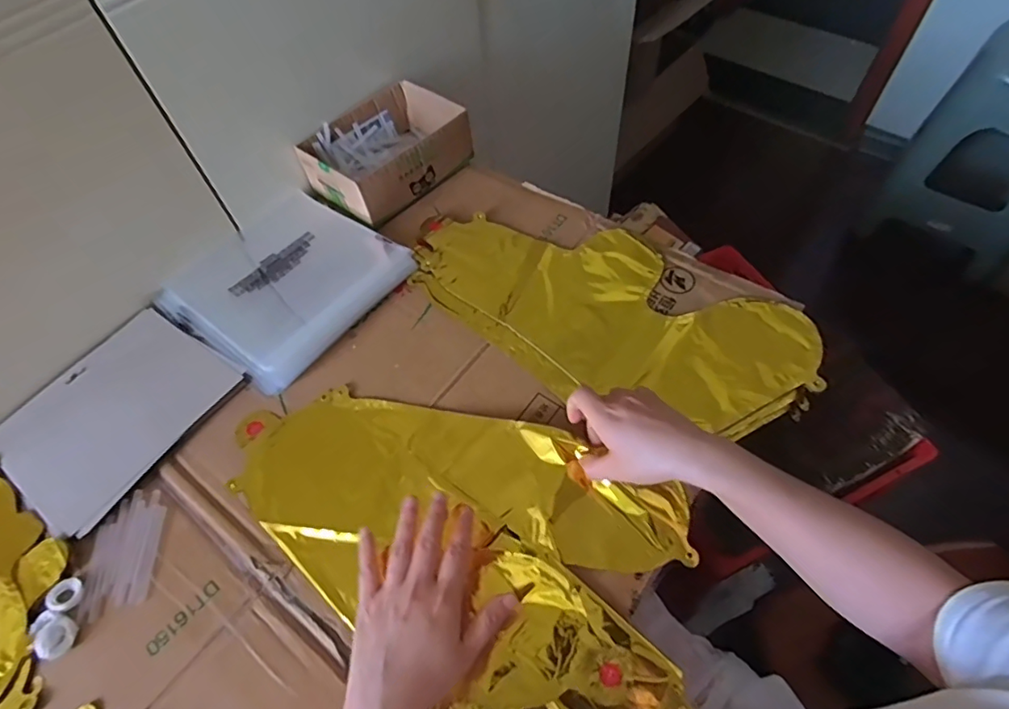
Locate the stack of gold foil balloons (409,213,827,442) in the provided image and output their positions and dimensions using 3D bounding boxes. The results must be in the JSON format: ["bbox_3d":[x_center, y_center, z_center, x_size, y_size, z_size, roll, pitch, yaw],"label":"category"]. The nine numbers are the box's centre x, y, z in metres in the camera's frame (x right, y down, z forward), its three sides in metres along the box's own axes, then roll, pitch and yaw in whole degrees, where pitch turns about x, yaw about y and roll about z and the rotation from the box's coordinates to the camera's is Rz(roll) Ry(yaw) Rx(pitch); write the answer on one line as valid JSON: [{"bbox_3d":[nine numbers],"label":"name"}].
[{"bbox_3d":[0.100,-0.052,0.577,0.421,0.011,0.204,27,63,18],"label":"stack of gold foil balloons"}]

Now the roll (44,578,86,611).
[{"bbox_3d":[-0.358,0.196,0.443,0.025,0.009,0.025,-1,58,2],"label":"roll"}]

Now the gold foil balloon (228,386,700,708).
[{"bbox_3d":[-0.047,0.143,0.464,0.412,0.025,0.231,26,63,17],"label":"gold foil balloon"}]

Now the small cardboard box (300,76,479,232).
[{"bbox_3d":[-0.151,-0.264,0.697,0.140,0.061,0.184,38,67,22],"label":"small cardboard box"}]

